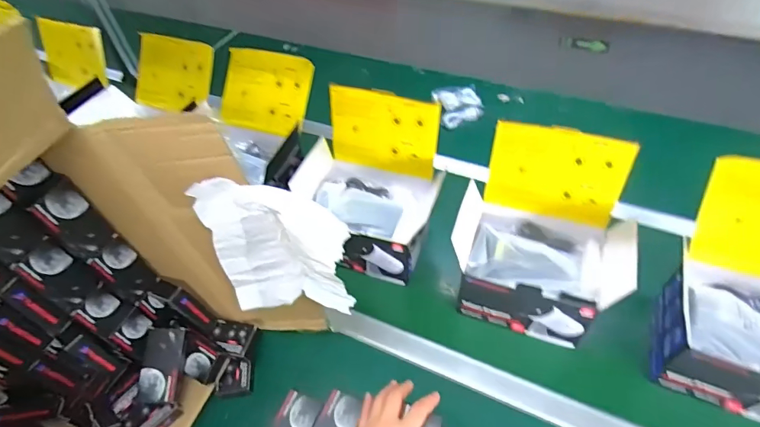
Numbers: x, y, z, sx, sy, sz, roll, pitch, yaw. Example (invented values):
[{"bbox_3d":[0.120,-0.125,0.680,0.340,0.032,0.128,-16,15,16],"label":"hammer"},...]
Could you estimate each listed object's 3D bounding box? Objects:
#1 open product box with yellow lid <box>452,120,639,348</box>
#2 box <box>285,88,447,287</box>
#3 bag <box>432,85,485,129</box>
[{"bbox_3d":[0.256,0.037,0.710,0.244,0.263,0.209,16,54,16],"label":"open product box with yellow lid"},{"bbox_3d":[-0.023,-0.048,0.796,0.211,0.273,0.193,15,54,16],"label":"box"},{"bbox_3d":[0.203,-0.279,1.124,0.119,0.021,0.144,-8,51,-2],"label":"bag"}]

